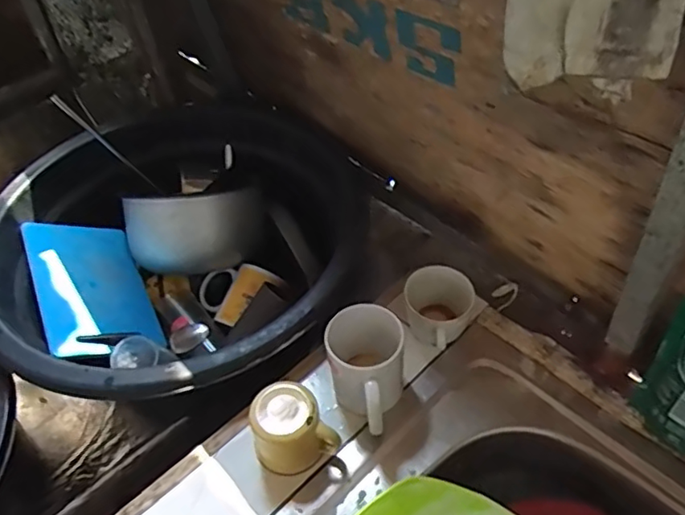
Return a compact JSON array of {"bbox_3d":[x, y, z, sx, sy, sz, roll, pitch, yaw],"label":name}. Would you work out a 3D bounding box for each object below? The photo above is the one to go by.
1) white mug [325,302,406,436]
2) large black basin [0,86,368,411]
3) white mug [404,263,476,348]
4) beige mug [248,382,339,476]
[{"bbox_3d":[0.027,0.121,0.609,0.080,0.104,0.116,-2,48,3],"label":"white mug"},{"bbox_3d":[-0.214,-0.012,0.839,0.500,0.179,0.537,-2,48,3],"label":"large black basin"},{"bbox_3d":[0.111,0.068,0.668,0.077,0.081,0.087,6,49,10],"label":"white mug"},{"bbox_3d":[-0.054,0.174,0.584,0.077,0.077,0.066,-21,50,-14],"label":"beige mug"}]

